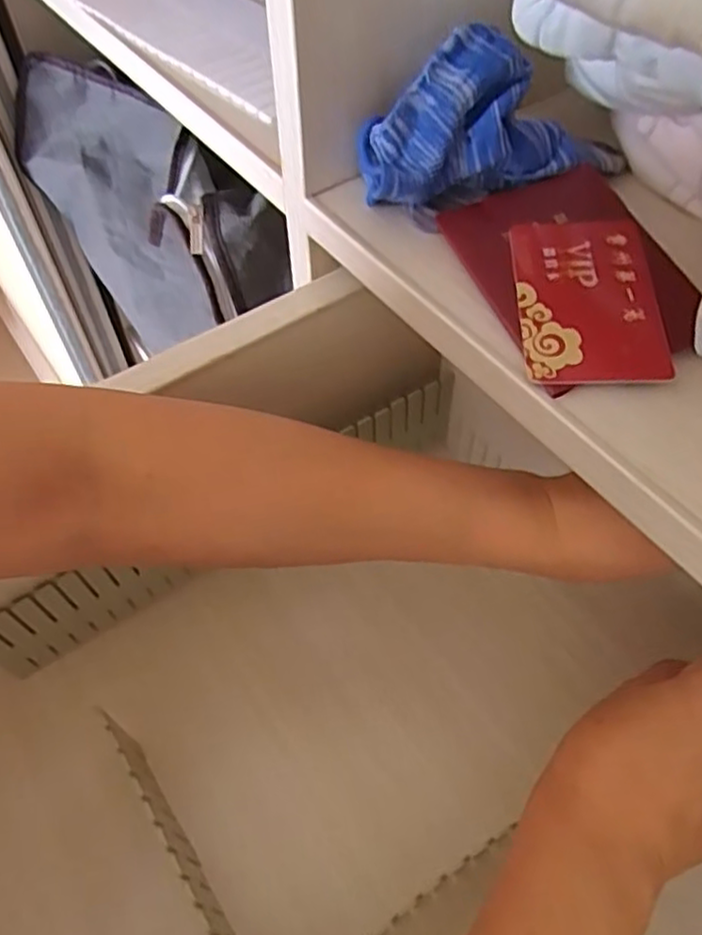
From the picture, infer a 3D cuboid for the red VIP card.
[{"bbox_3d":[0.095,-0.069,0.282,0.055,0.004,0.084,-1,61,2],"label":"red VIP card"}]

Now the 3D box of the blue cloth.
[{"bbox_3d":[0.064,-0.157,0.315,0.127,0.058,0.050,-17,55,-11],"label":"blue cloth"}]

